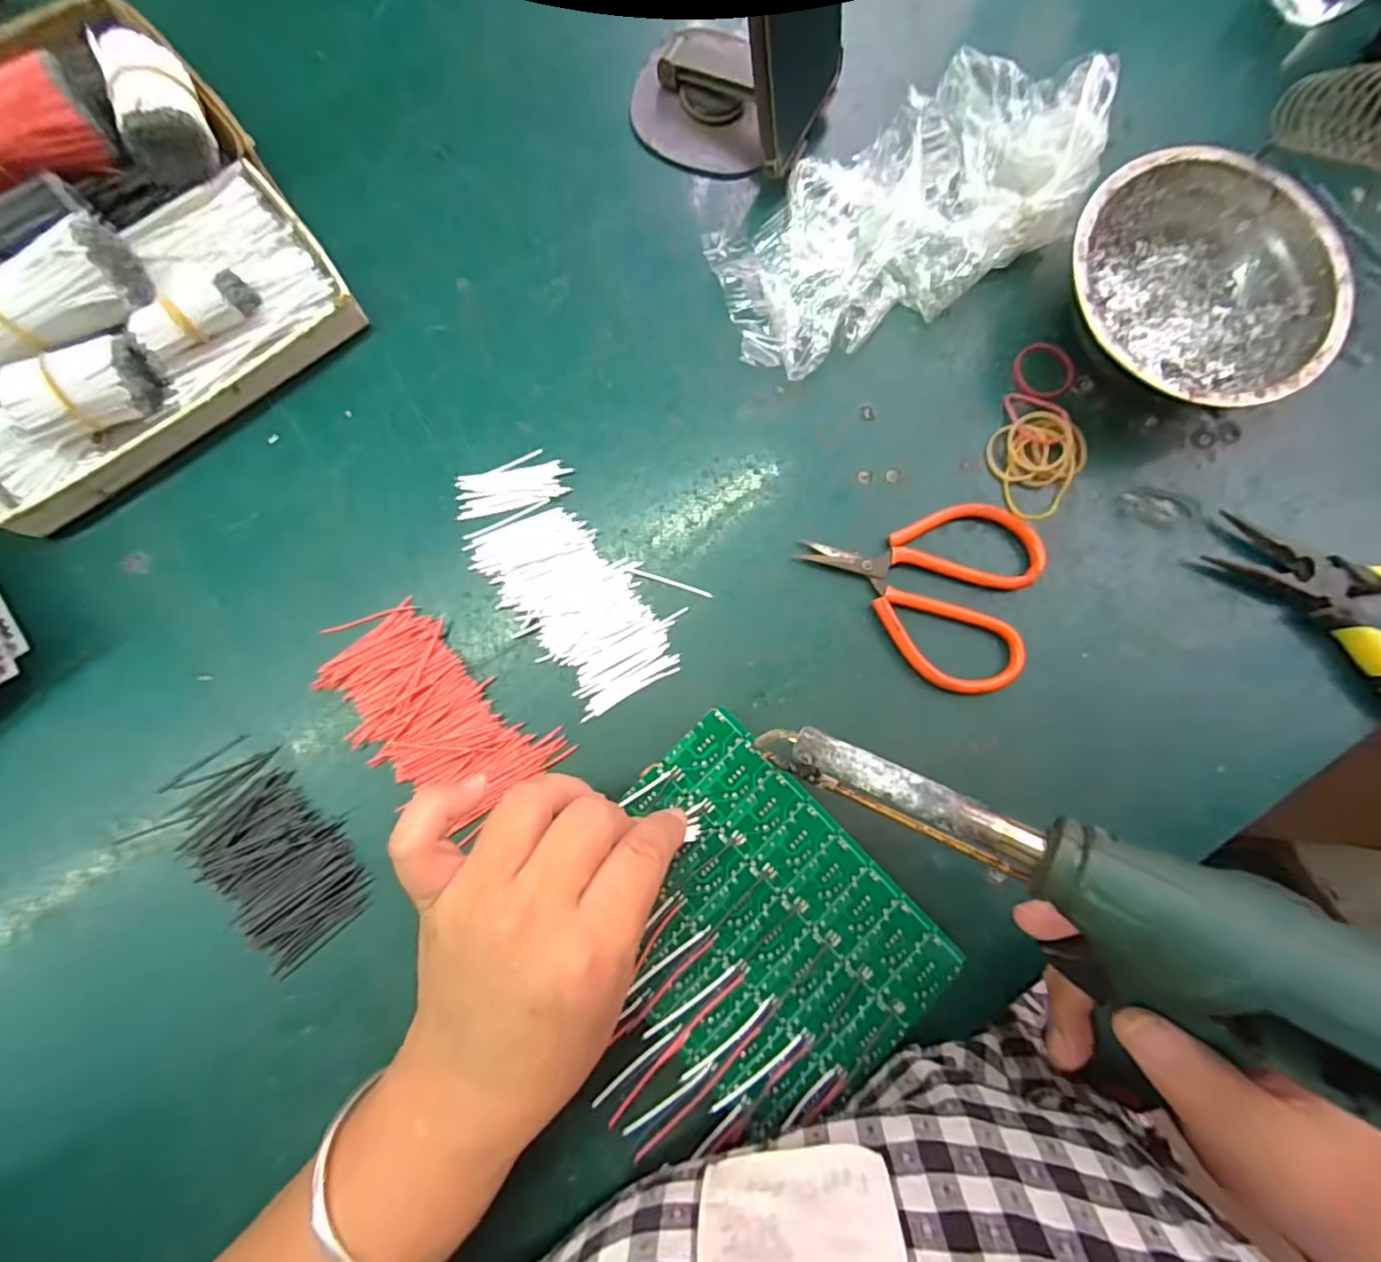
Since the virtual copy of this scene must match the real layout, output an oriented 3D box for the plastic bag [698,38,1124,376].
[{"bbox_3d":[0.105,-0.210,0.285,0.192,0.038,0.109,-22,86,-4],"label":"plastic bag"}]

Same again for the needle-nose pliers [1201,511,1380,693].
[{"bbox_3d":[0.326,-0.011,0.281,0.136,0.024,0.075,28,84,1],"label":"needle-nose pliers"}]

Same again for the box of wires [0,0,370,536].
[{"bbox_3d":[-0.288,-0.173,0.263,0.193,0.050,0.200,-36,87,-5],"label":"box of wires"}]

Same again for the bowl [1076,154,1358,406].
[{"bbox_3d":[0.239,-0.162,0.285,0.121,0.041,0.121,0,85,-2],"label":"bowl"}]

